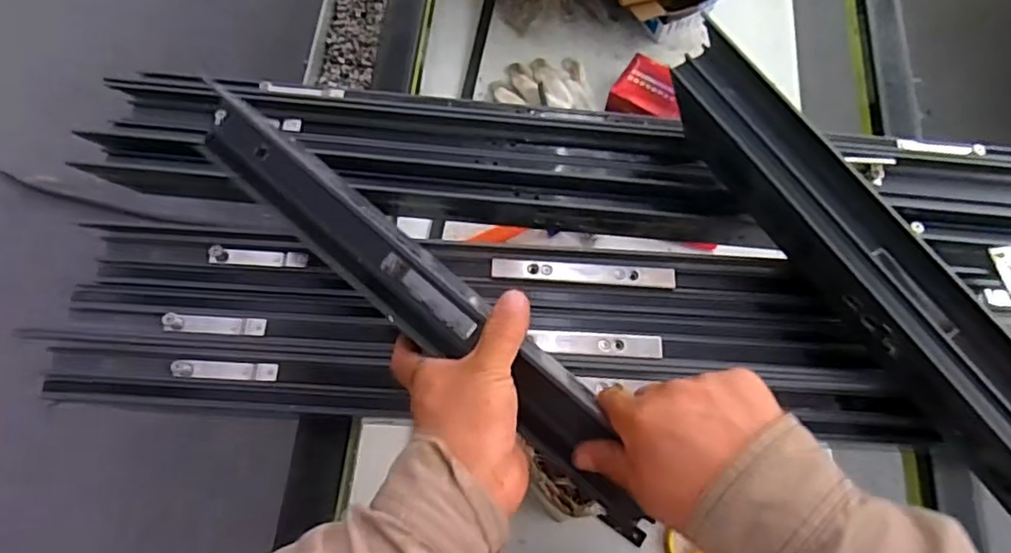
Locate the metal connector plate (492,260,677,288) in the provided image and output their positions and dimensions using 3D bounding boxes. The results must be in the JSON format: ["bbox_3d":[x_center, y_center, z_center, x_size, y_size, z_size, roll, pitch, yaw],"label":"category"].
[{"bbox_3d":[0.069,-0.003,0.545,0.160,0.011,0.017,4,70,-1],"label":"metal connector plate"}]

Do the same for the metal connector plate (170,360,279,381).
[{"bbox_3d":[-0.233,0.078,0.513,0.082,0.006,0.017,2,98,-6],"label":"metal connector plate"}]

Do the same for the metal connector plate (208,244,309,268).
[{"bbox_3d":[-0.219,-0.017,0.549,0.086,0.015,0.015,3,70,-1],"label":"metal connector plate"}]

